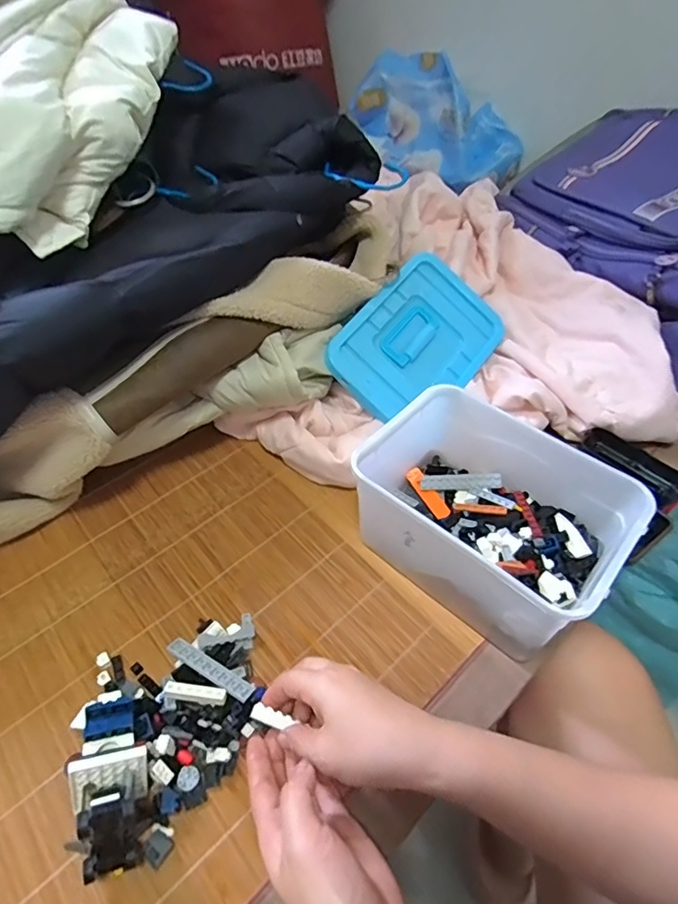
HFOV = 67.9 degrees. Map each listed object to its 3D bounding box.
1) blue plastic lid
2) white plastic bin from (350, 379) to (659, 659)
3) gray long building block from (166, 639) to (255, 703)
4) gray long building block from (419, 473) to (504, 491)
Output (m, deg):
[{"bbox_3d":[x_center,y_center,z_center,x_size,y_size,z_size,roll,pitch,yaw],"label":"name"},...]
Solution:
[{"bbox_3d":[0.095,-0.130,0.599,0.148,0.016,0.214,44,68,-7],"label":"blue plastic lid"},{"bbox_3d":[0.127,0.062,0.463,0.217,0.127,0.145,35,56,26],"label":"white plastic bin"},{"bbox_3d":[-0.106,0.179,0.417,0.080,0.004,0.019,26,29,19],"label":"gray long building block"},{"bbox_3d":[0.123,0.030,0.511,0.081,0.009,0.017,-3,46,18],"label":"gray long building block"}]

